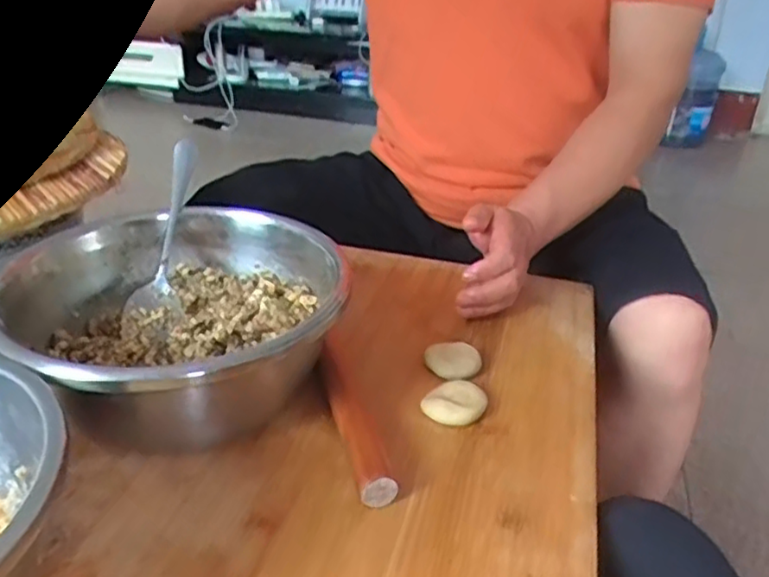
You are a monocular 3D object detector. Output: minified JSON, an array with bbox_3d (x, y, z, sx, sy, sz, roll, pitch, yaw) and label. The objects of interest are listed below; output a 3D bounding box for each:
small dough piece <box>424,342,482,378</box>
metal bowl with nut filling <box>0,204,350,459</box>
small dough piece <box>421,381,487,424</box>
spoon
[{"bbox_3d":[0.058,0.059,0.556,0.042,0.015,0.040,2,30,-1],"label":"small dough piece"},{"bbox_3d":[-0.167,0.025,0.513,0.244,0.101,0.208,-21,37,-34],"label":"metal bowl with nut filling"},{"bbox_3d":[0.054,0.087,0.505,0.047,0.014,0.041,7,30,8],"label":"small dough piece"},{"bbox_3d":[-0.186,-0.057,0.577,0.042,0.017,0.170,3,67,1],"label":"spoon"}]

